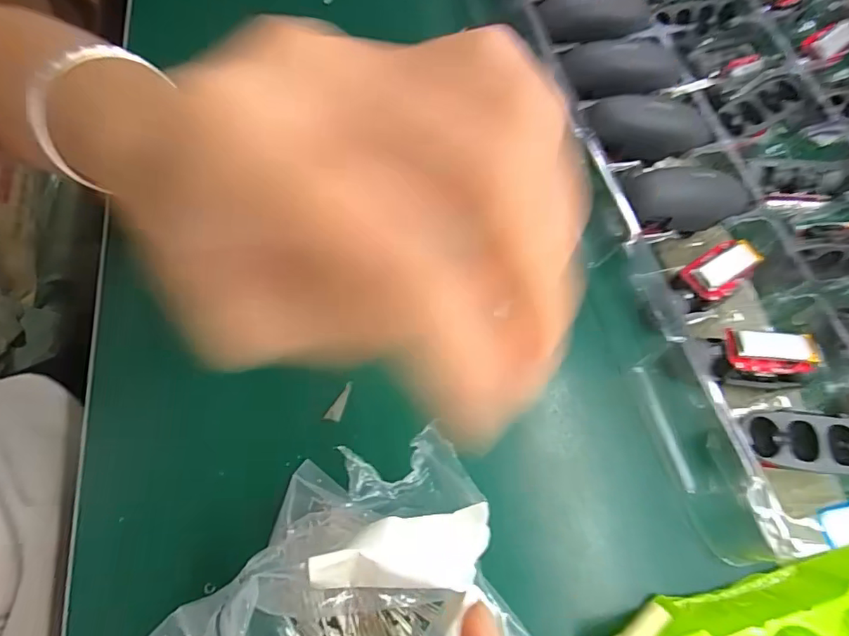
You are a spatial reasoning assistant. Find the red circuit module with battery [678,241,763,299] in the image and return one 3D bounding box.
[{"bbox_3d":[0.143,-0.023,0.240,0.033,0.011,0.021,-33,73,-12],"label":"red circuit module with battery"}]

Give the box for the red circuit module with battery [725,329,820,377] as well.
[{"bbox_3d":[0.155,0.016,0.223,0.036,0.008,0.018,5,69,2],"label":"red circuit module with battery"}]

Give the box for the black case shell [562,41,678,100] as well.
[{"bbox_3d":[0.108,-0.137,0.272,0.061,0.010,0.028,-11,69,-5],"label":"black case shell"}]

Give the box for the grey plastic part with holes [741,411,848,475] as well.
[{"bbox_3d":[0.166,0.052,0.208,0.059,0.006,0.024,2,69,0],"label":"grey plastic part with holes"}]

